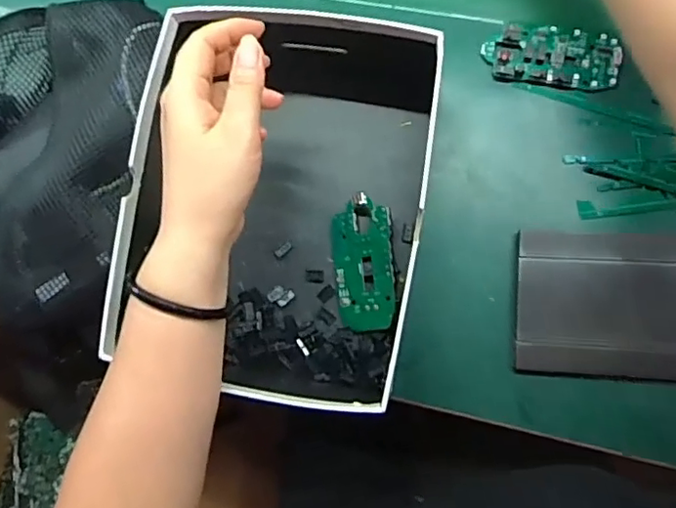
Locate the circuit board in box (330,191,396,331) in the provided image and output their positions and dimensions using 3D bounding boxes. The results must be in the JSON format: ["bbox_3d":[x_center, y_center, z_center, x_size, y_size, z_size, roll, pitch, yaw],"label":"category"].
[{"bbox_3d":[0.019,0.007,0.443,0.048,0.009,0.099,-5,86,25],"label":"circuit board in box"}]

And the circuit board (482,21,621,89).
[{"bbox_3d":[0.162,-0.150,0.449,0.098,0.012,0.048,4,83,7],"label":"circuit board"}]

